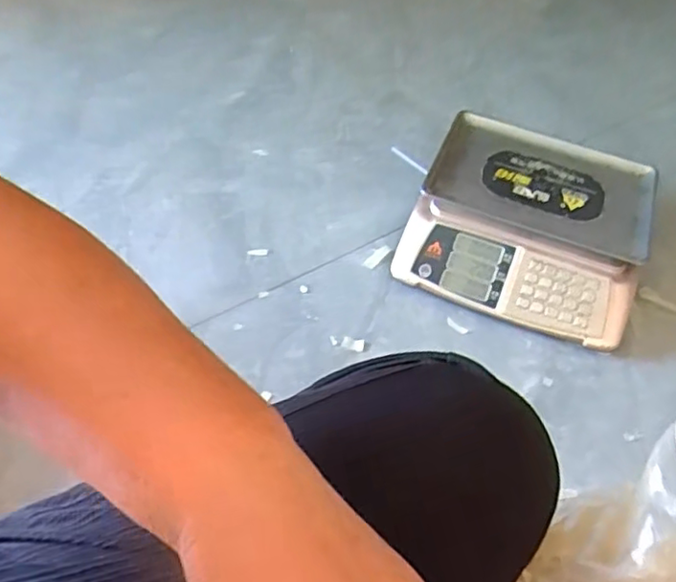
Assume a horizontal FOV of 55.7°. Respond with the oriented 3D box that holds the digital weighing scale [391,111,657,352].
[{"bbox_3d":[0.301,-0.111,1.019,0.344,0.108,0.351,19,51,10],"label":"digital weighing scale"}]

